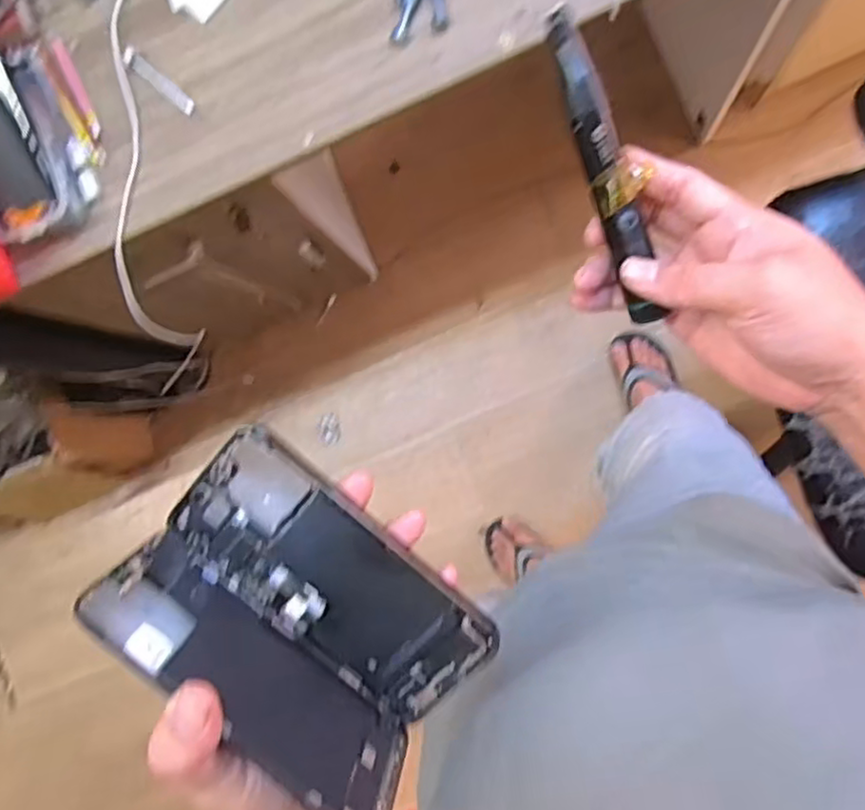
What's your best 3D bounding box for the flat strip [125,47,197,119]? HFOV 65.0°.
[{"bbox_3d":[-0.304,-0.359,0.754,0.102,0.011,0.020,40,92,8],"label":"flat strip"}]

